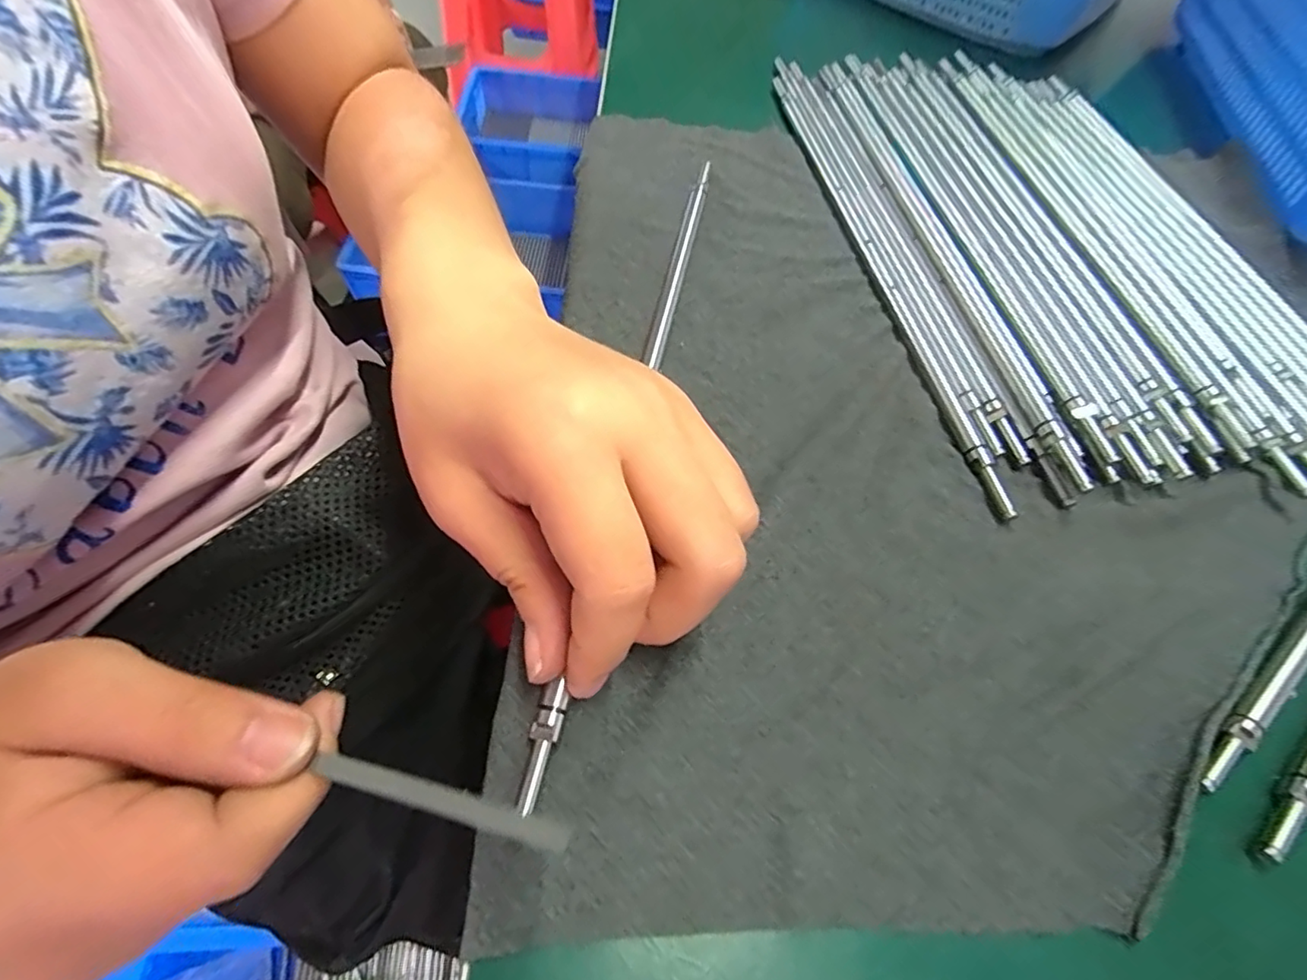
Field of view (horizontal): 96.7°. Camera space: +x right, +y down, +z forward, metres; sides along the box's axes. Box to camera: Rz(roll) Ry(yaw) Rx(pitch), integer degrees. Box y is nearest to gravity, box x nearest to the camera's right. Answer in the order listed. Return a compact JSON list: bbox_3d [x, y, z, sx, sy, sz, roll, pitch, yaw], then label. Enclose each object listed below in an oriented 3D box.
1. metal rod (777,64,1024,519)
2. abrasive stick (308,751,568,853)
[{"bbox_3d":[0.095,-0.109,0.260,0.008,0.005,0.271,-7,61,-9],"label":"metal rod"},{"bbox_3d":[-0.049,0.069,0.129,0.065,0.004,0.006,5,59,20],"label":"abrasive stick"}]

